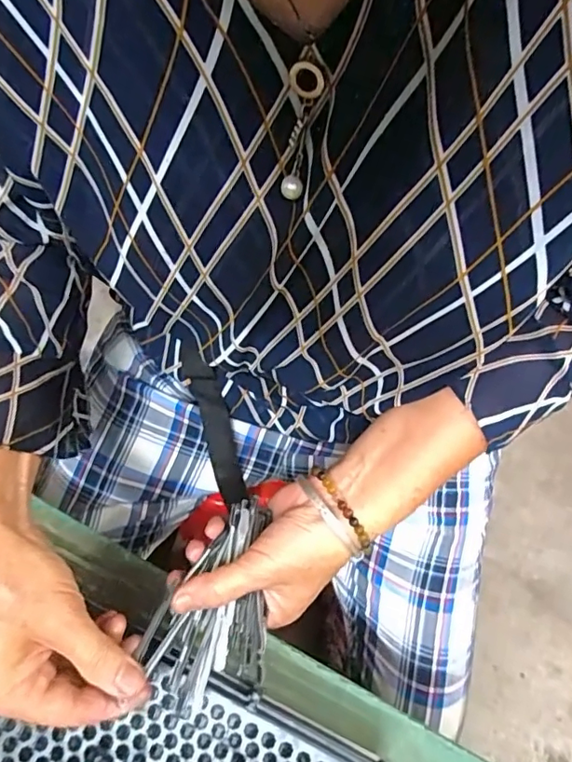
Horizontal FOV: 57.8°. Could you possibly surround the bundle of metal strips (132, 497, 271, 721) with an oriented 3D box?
[{"bbox_3d":[-0.042,0.140,0.322,0.067,0.034,0.131,16,75,5],"label":"bundle of metal strips"}]

